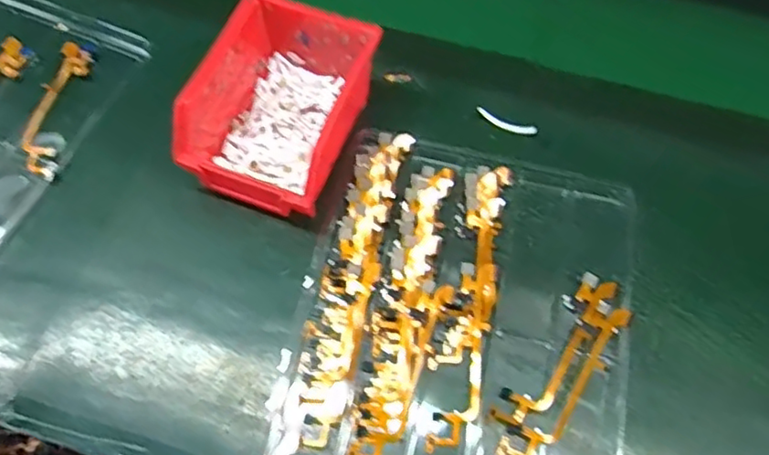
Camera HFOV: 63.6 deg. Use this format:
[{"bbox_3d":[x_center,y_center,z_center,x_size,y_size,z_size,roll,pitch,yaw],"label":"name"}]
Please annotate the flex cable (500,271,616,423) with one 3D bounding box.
[{"bbox_3d":[0.118,0.076,0.411,0.029,0.006,0.119,34,65,15],"label":"flex cable"}]

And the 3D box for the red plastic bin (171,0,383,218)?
[{"bbox_3d":[-0.076,-0.087,0.457,0.102,0.078,0.139,20,62,8],"label":"red plastic bin"}]

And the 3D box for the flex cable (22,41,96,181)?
[{"bbox_3d":[-0.259,-0.097,0.490,0.031,0.006,0.127,4,61,-1],"label":"flex cable"}]

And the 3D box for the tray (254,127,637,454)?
[{"bbox_3d":[0.057,0.063,0.420,0.220,0.019,0.265,14,61,5],"label":"tray"}]

